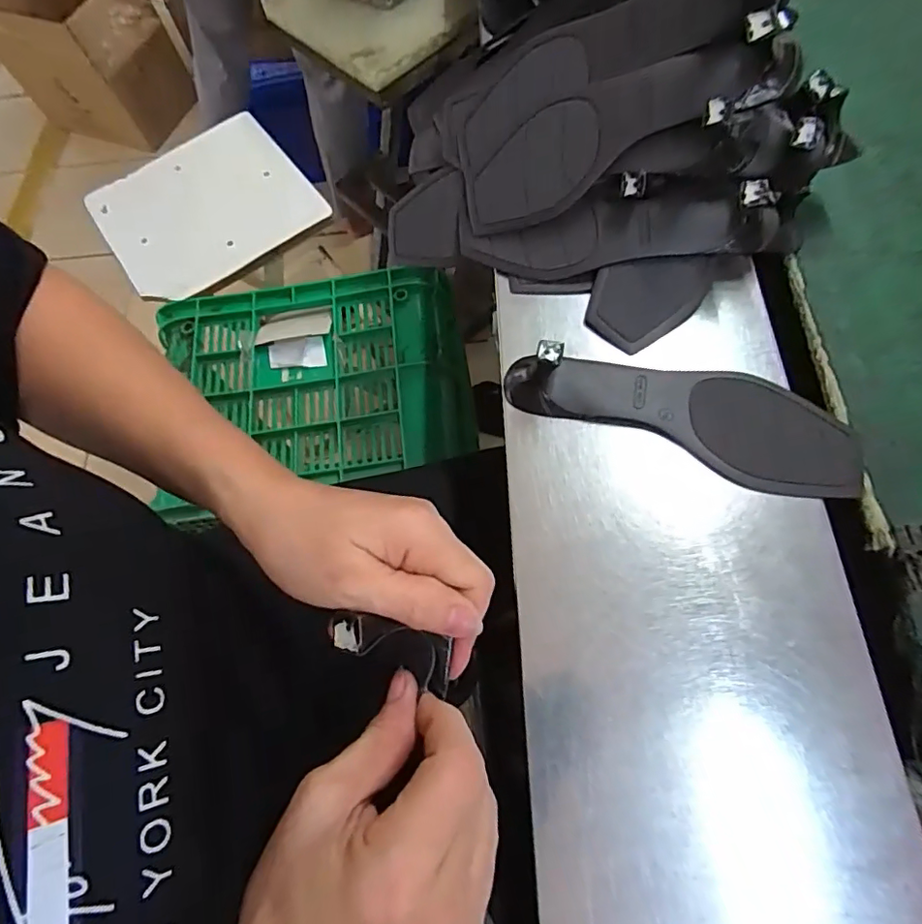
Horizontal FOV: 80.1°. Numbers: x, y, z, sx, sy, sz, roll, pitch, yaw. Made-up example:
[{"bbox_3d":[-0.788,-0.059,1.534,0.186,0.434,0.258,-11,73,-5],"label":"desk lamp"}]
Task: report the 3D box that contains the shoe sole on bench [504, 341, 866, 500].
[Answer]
[{"bbox_3d":[0.146,-0.040,0.367,0.238,0.047,0.077,16,71,14],"label":"shoe sole on bench"}]

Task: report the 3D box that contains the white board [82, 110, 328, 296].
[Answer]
[{"bbox_3d":[-0.396,-0.394,0.843,0.293,0.017,0.301,-35,71,-7],"label":"white board"}]

